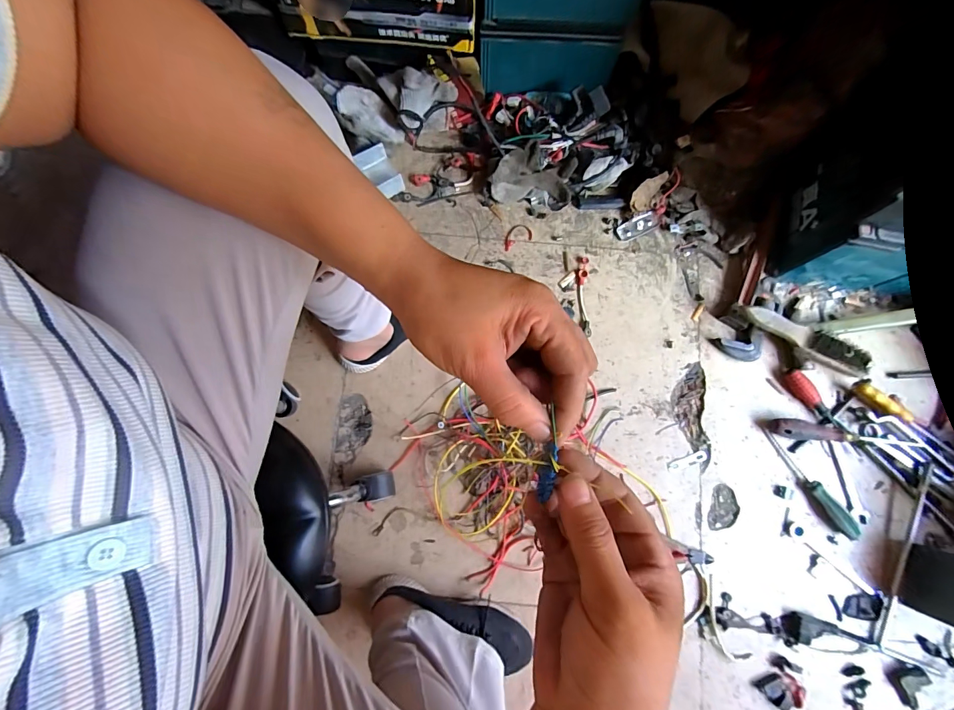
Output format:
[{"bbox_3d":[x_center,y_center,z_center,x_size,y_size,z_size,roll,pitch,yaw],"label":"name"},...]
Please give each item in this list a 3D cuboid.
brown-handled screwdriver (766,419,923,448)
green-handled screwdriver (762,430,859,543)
[{"bbox_3d":[0.587,0.126,0.656,0.220,0.030,0.030,5,79,2],"label":"brown-handled screwdriver"},{"bbox_3d":[0.530,0.204,0.648,0.023,0.029,0.192,-35,81,-5],"label":"green-handled screwdriver"}]

